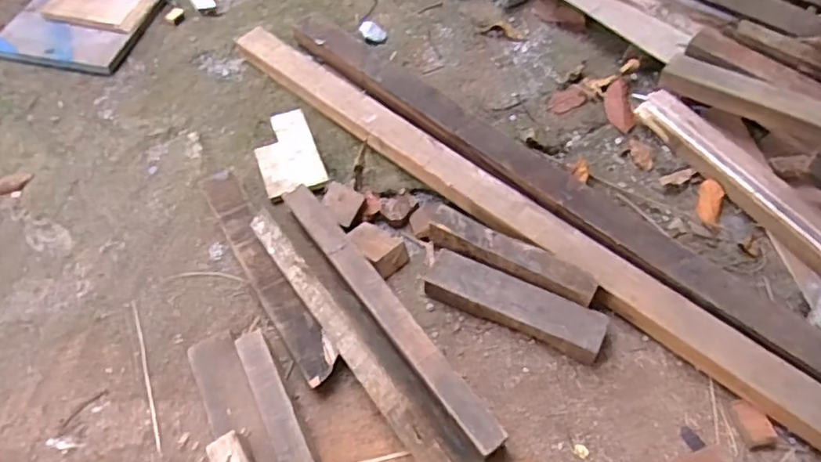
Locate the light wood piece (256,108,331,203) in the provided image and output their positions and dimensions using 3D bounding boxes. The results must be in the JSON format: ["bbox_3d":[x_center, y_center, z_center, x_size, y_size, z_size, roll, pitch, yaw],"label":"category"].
[{"bbox_3d":[-0.209,-0.129,1.011,0.100,0.023,0.184,-17,59,-11],"label":"light wood piece"}]

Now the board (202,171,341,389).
[{"bbox_3d":[-0.211,0.051,0.853,0.057,0.019,0.381,-32,63,-9],"label":"board"}]

